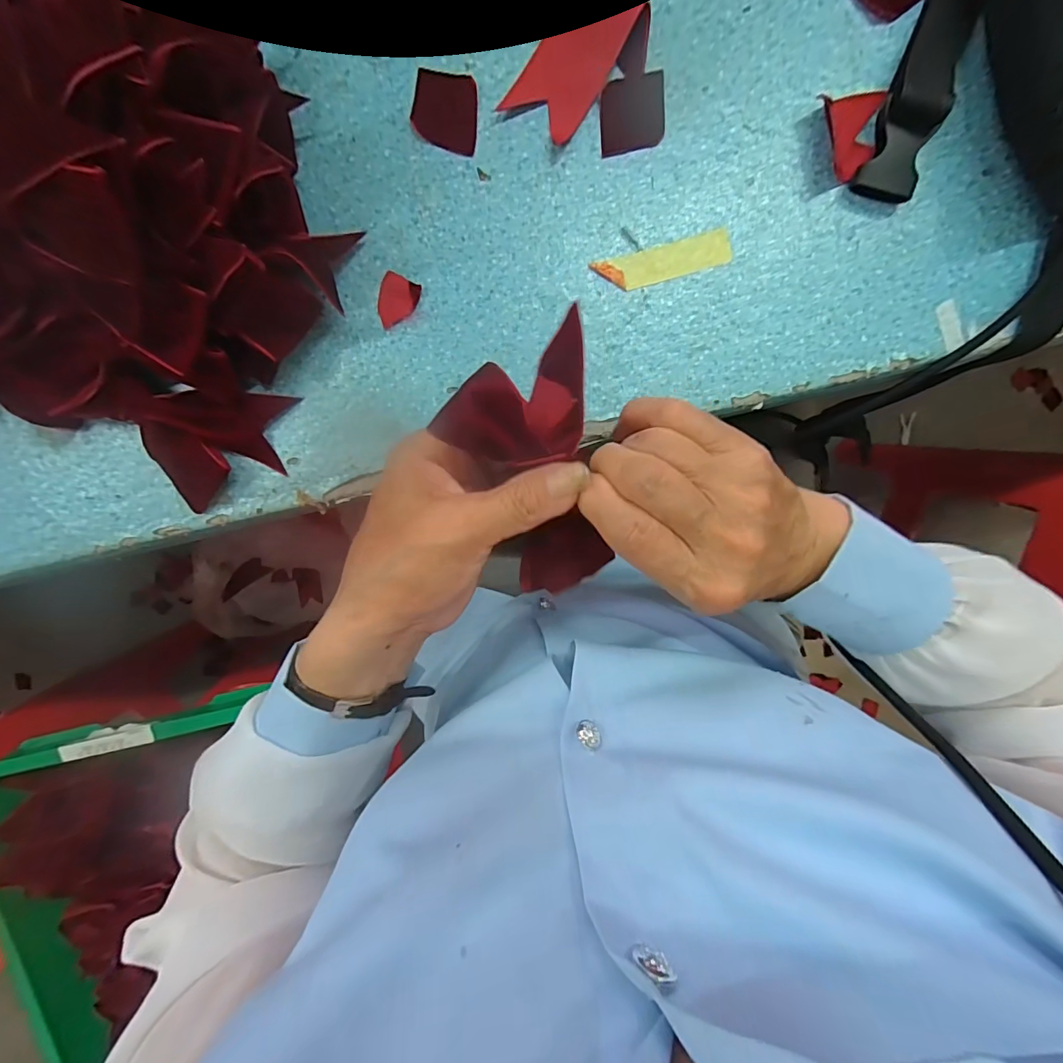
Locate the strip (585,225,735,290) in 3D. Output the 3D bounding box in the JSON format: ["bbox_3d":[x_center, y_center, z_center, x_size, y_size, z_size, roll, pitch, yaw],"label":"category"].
[{"bbox_3d":[0.070,-0.143,0.249,0.071,0.004,0.018,-14,97,3],"label":"strip"}]

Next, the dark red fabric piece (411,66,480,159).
[{"bbox_3d":[-0.044,-0.217,0.243,0.034,0.004,0.034,11,97,0],"label":"dark red fabric piece"}]

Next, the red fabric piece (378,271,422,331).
[{"bbox_3d":[-0.074,-0.124,0.255,0.021,0.004,0.027,27,97,-2],"label":"red fabric piece"}]

